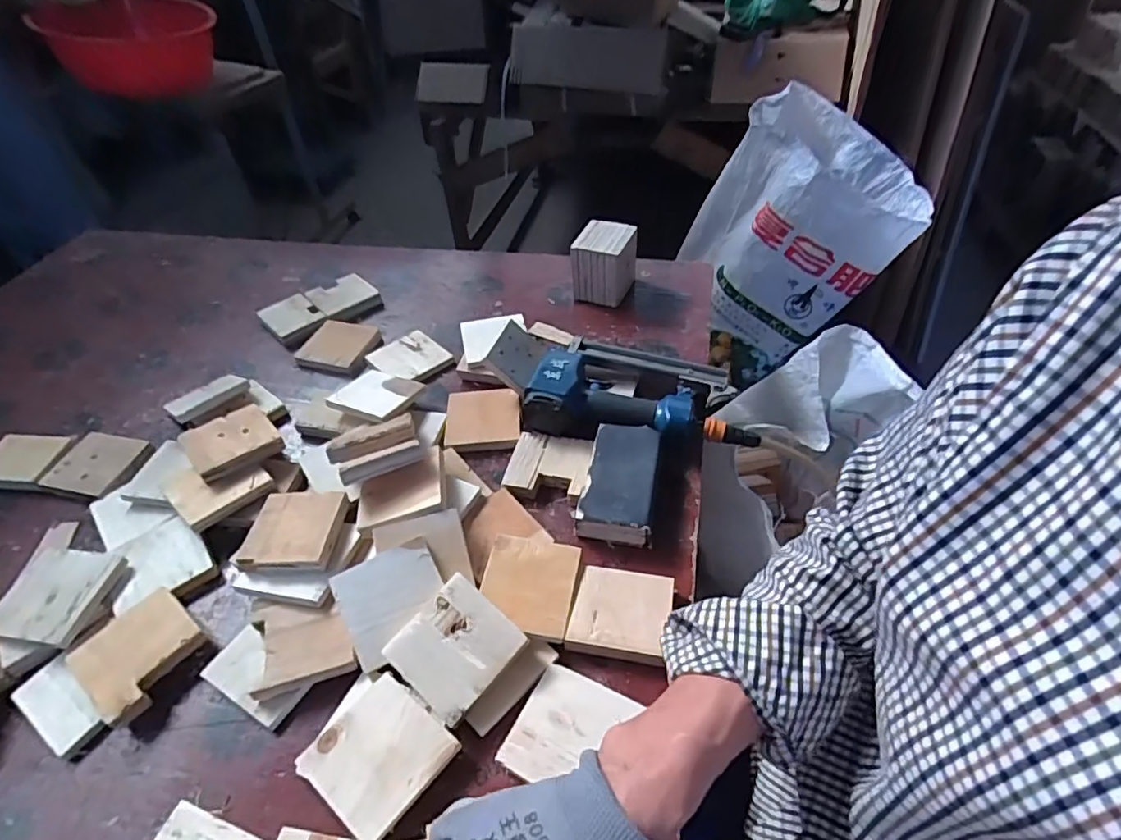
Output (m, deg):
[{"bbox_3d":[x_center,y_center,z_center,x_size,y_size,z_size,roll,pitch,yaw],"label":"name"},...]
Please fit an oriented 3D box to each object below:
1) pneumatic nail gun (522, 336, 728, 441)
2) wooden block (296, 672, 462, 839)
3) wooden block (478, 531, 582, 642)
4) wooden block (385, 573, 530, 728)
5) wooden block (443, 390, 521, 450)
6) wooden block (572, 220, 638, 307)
[{"bbox_3d":[0.084,-0.040,0.712,0.229,0.070,0.156,6,47,10],"label":"pneumatic nail gun"},{"bbox_3d":[-0.143,0.264,0.464,0.093,0.016,0.091,30,55,29],"label":"wooden block"},{"bbox_3d":[-0.029,0.152,0.547,0.083,0.014,0.092,6,47,9],"label":"wooden block"},{"bbox_3d":[-0.089,0.191,0.497,0.089,0.023,0.088,33,56,30],"label":"wooden block"},{"bbox_3d":[-0.094,-0.006,0.722,0.090,0.019,0.096,-5,46,-1],"label":"wooden block"},{"bbox_3d":[0.068,-0.240,0.898,0.078,0.096,0.088,18,50,20],"label":"wooden block"}]

